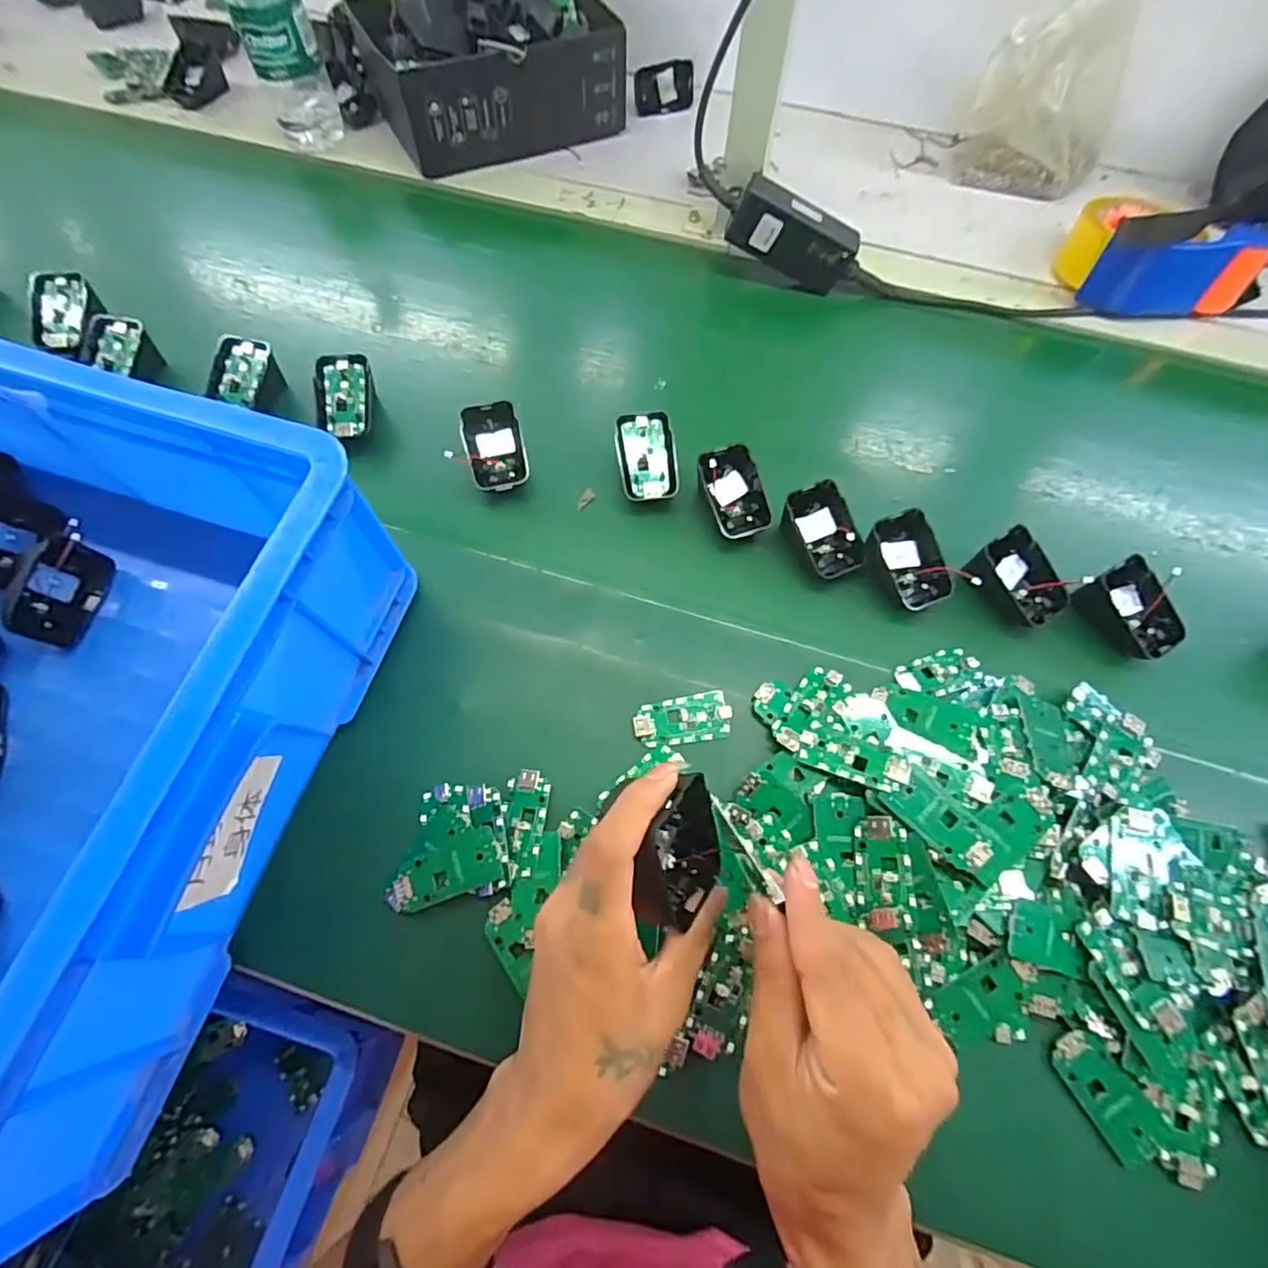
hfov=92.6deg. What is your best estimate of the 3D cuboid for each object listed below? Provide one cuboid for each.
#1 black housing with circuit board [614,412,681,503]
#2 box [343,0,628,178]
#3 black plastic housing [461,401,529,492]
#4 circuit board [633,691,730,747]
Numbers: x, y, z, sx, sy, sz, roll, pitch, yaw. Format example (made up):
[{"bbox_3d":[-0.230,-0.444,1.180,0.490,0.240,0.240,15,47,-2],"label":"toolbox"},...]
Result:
[{"bbox_3d":[0.010,-0.137,0.479,0.044,0.023,0.068,-6,88,-5],"label":"black housing with circuit board"},{"bbox_3d":[-0.145,-0.599,0.644,0.240,0.095,0.162,-20,68,-10],"label":"box"},{"bbox_3d":[-0.109,-0.147,0.479,0.043,0.022,0.068,-14,88,-3],"label":"black plastic housing"},{"bbox_3d":[0.032,0.057,0.405,0.063,0.005,0.031,-7,66,-4],"label":"circuit board"}]

